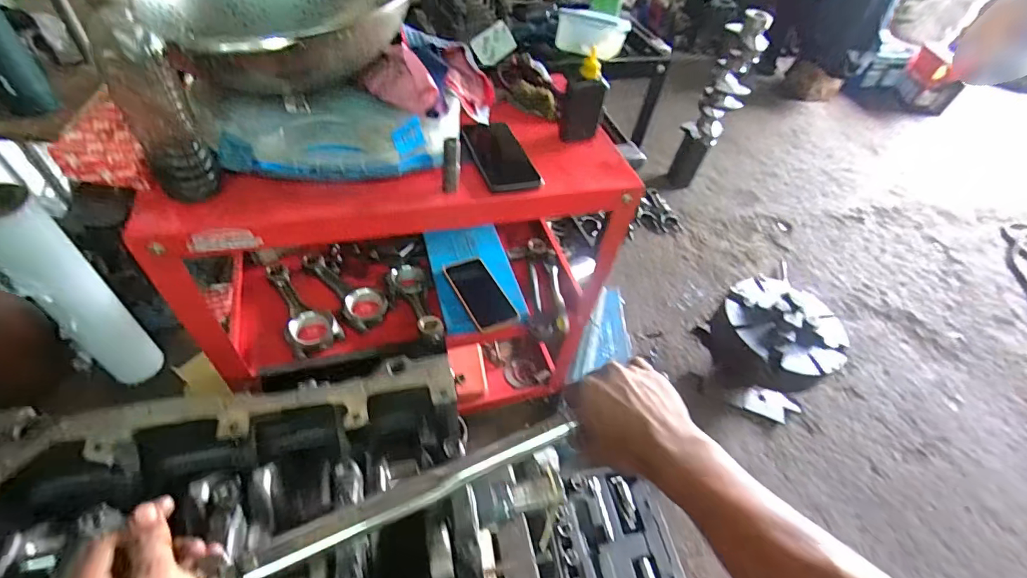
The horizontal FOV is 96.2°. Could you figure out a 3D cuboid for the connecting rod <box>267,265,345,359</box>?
[{"bbox_3d":[-0.392,0.035,0.833,0.085,0.027,0.201,-31,61,-29],"label":"connecting rod"}]

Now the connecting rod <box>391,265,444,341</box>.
[{"bbox_3d":[-0.180,0.022,0.848,0.070,0.034,0.203,-16,38,-15],"label":"connecting rod"}]

